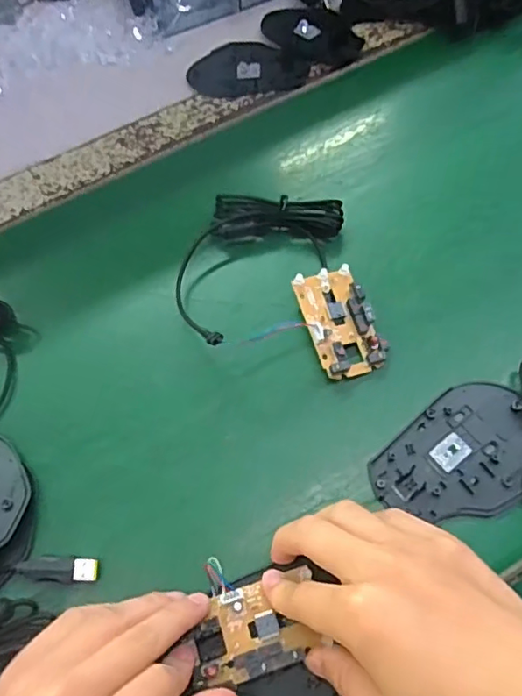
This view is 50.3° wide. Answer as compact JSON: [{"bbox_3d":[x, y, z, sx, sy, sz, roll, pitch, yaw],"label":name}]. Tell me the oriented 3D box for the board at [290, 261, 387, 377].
[{"bbox_3d":[0.054,-0.018,0.388,0.046,0.020,0.079,-18,71,-8],"label":"board"}]

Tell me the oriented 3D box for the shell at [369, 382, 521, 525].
[{"bbox_3d":[0.125,0.069,0.347,0.106,0.020,0.070,-39,75,-14],"label":"shell"}]

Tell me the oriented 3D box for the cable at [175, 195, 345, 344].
[{"bbox_3d":[-0.004,-0.062,0.401,0.096,0.030,0.127,20,70,6],"label":"cable"}]

